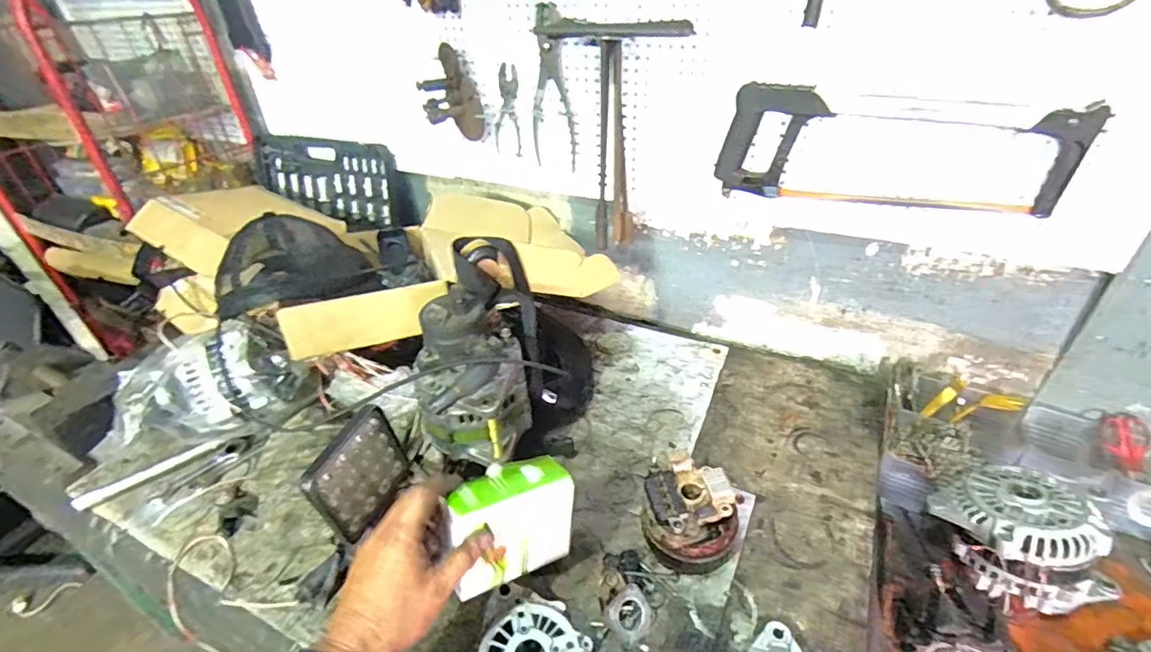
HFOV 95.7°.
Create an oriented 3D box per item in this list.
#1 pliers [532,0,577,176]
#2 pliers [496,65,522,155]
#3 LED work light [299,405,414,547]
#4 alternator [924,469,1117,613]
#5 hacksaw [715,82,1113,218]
[{"bbox_3d":[-0.043,-0.363,0.803,0.079,0.224,0.024,13,39,21],"label":"pliers"},{"bbox_3d":[-0.116,-0.359,0.870,0.053,0.138,0.005,13,39,21],"label":"pliers"},{"bbox_3d":[-0.213,0.147,0.524,0.024,0.101,0.104,10,38,17],"label":"LED work light"},{"bbox_3d":[0.532,0.252,0.620,0.148,0.117,0.150,-13,37,-13],"label":"alternator"},{"bbox_3d":[0.386,-0.217,0.653,0.389,0.142,0.041,13,39,21],"label":"hacksaw"}]

